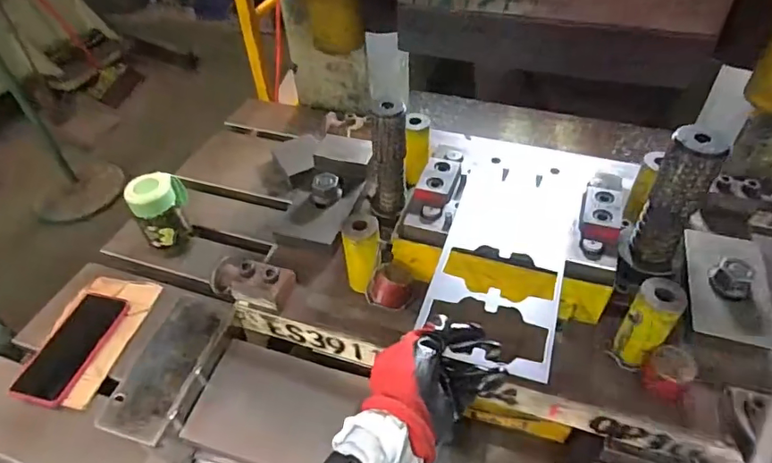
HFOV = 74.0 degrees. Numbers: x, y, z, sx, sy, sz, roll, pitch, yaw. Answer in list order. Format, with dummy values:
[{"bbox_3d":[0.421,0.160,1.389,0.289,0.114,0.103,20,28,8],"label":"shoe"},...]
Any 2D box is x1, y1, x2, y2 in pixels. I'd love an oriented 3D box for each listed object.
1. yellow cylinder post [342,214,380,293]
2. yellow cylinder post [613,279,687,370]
[{"bbox_3d":[-0.027,0.025,0.574,0.040,0.085,0.041,-5,45,-2],"label":"yellow cylinder post"},{"bbox_3d":[0.253,0.090,0.496,0.043,0.091,0.036,-35,53,-28],"label":"yellow cylinder post"}]

